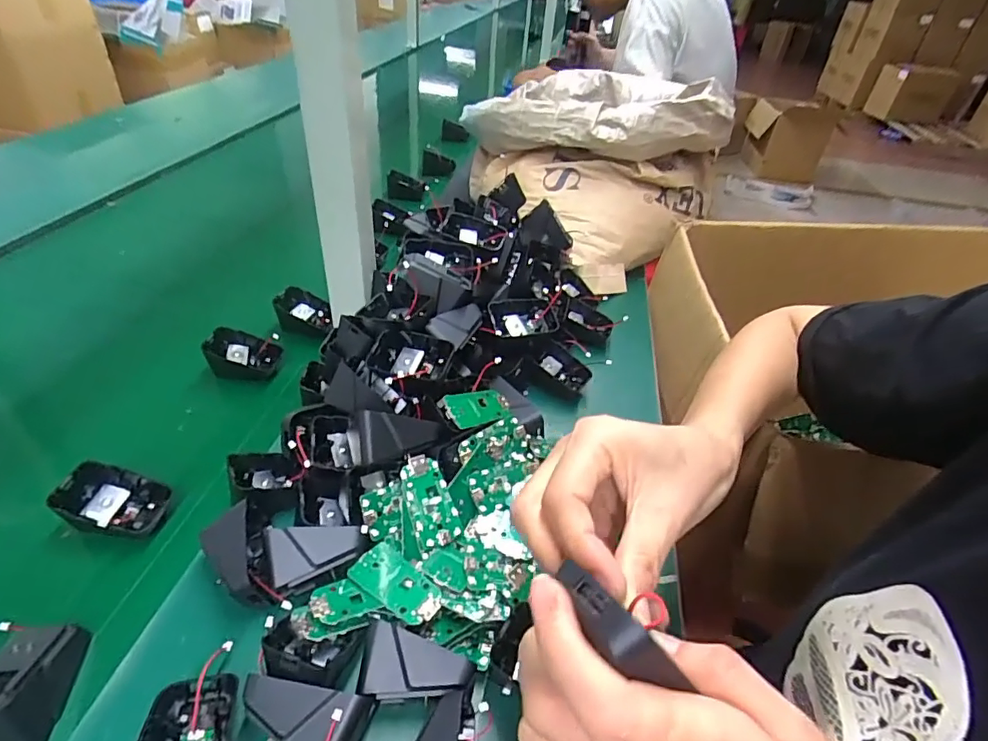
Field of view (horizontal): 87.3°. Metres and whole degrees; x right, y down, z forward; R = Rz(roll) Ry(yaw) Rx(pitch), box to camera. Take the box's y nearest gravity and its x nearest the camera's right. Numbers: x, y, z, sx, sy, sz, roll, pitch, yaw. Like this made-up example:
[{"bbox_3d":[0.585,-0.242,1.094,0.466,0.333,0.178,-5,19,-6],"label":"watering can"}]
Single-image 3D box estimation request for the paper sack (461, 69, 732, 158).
[{"bbox_3d":[0.146,-0.384,0.779,0.379,0.101,0.208,29,44,24],"label":"paper sack"}]

